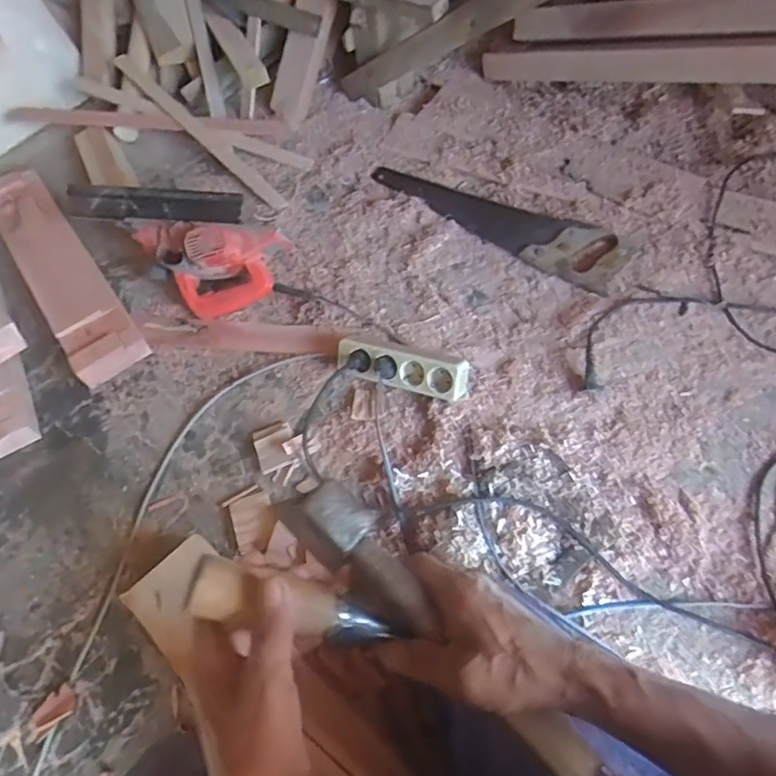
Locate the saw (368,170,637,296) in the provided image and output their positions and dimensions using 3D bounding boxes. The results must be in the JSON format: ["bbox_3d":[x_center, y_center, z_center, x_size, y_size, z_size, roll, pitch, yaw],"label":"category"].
[{"bbox_3d":[0.186,-0.320,1.064,0.510,0.032,0.119,30,67,18],"label":"saw"}]

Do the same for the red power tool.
[{"bbox_3d":[-0.302,-0.212,0.969,0.253,0.130,0.123,-2,61,2],"label":"red power tool"}]

